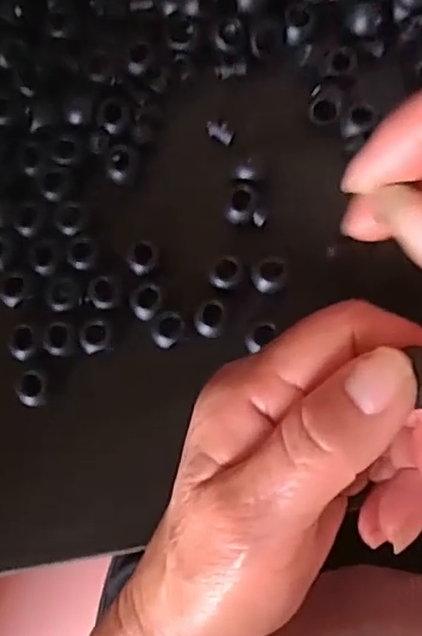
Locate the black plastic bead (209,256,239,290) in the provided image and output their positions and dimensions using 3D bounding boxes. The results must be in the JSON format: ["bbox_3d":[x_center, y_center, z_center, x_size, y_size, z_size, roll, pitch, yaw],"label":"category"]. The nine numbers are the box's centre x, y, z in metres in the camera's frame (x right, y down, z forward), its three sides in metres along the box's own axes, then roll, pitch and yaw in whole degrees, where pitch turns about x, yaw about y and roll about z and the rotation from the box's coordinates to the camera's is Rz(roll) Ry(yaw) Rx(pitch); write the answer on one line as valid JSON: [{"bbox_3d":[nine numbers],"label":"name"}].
[{"bbox_3d":[0.005,-0.017,0.236,0.010,0.006,0.011,0,84,4],"label":"black plastic bead"}]

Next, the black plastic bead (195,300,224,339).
[{"bbox_3d":[0.000,0.000,0.234,0.010,0.007,0.013,12,85,5],"label":"black plastic bead"}]

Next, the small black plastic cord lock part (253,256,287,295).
[{"bbox_3d":[0.022,-0.016,0.237,0.013,0.010,0.012,0,84,4],"label":"small black plastic cord lock part"}]

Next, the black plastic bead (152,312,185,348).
[{"bbox_3d":[-0.016,0.004,0.234,0.011,0.007,0.013,43,87,9],"label":"black plastic bead"}]

